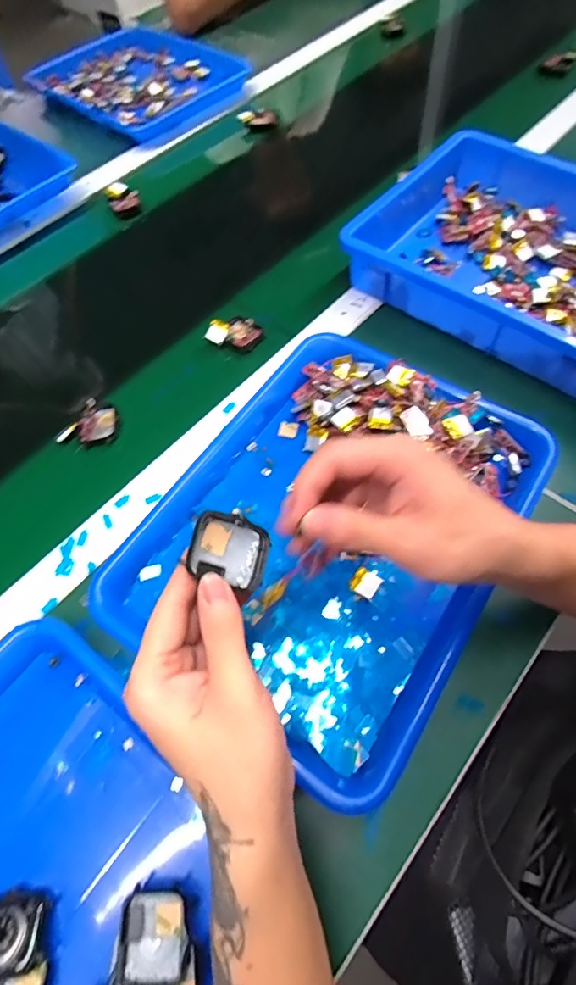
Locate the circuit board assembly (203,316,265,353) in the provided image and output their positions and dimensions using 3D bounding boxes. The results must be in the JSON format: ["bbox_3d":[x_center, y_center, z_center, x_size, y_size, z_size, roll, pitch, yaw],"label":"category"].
[{"bbox_3d":[-0.055,-0.171,0.508,0.058,0.020,0.039,4,62,4],"label":"circuit board assembly"}]

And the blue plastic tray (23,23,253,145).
[{"bbox_3d":[-0.233,-0.669,0.780,0.297,0.035,0.246,36,69,19],"label":"blue plastic tray"}]

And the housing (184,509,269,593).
[{"bbox_3d":[-0.032,0.030,0.260,0.045,0.007,0.036,28,68,-22],"label":"housing"}]

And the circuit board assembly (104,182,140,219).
[{"bbox_3d":[-0.219,-0.390,0.639,0.040,0.018,0.053,-18,63,-7],"label":"circuit board assembly"}]

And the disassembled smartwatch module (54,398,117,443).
[{"bbox_3d":[-0.187,-0.063,0.454,0.034,0.031,0.058,39,70,20],"label":"disassembled smartwatch module"}]

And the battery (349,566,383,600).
[{"bbox_3d":[0.059,0.069,0.368,0.020,0.006,0.019,32,68,17],"label":"battery"}]

